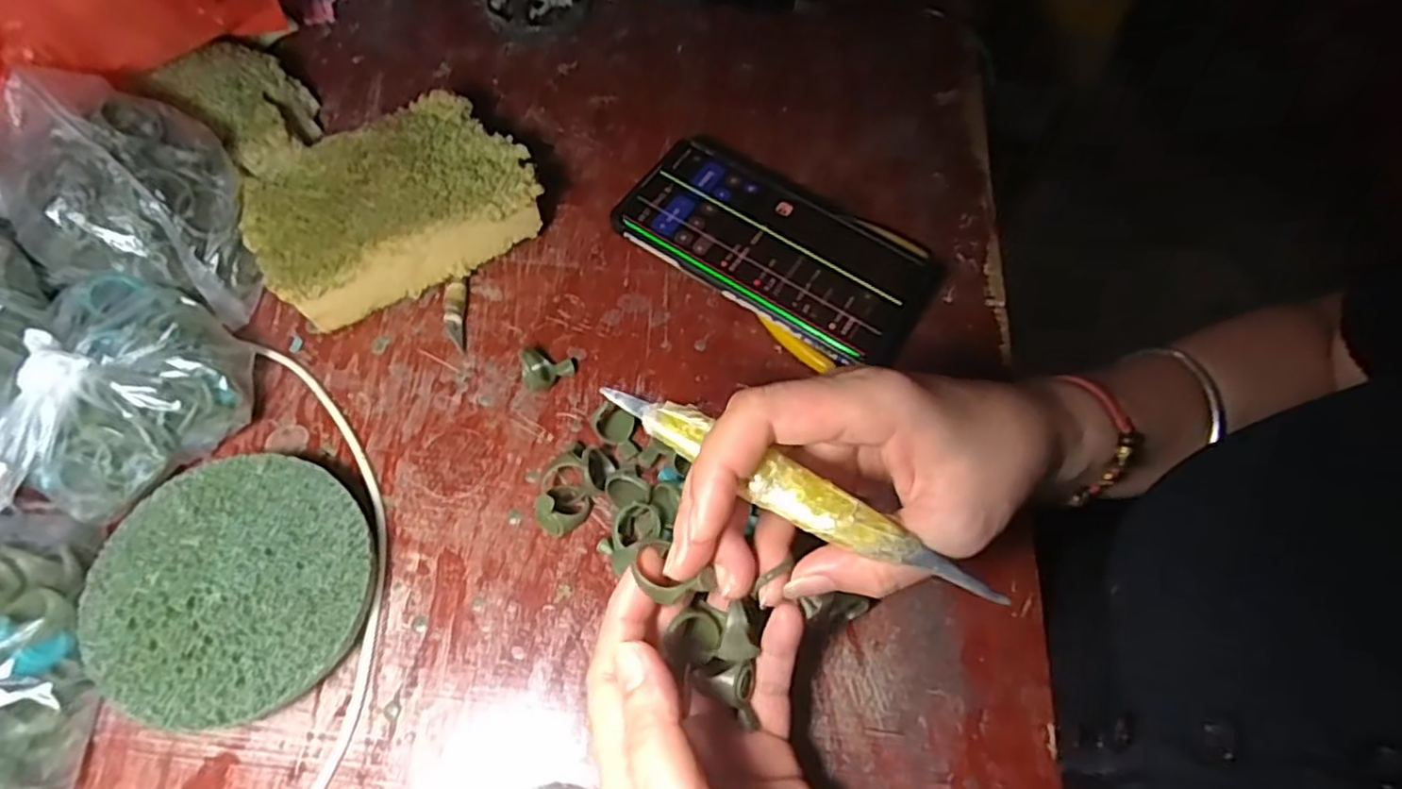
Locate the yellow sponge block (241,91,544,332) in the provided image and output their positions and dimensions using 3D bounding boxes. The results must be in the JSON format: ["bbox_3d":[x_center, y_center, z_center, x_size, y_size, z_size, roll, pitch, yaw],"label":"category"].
[{"bbox_3d":[-0.162,-0.099,0.383,0.141,0.048,0.097,-30,68,-16],"label":"yellow sponge block"}]

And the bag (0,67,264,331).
[{"bbox_3d":[-0.274,-0.097,0.345,0.089,0.082,0.091,0,63,-2],"label":"bag"}]

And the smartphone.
[{"bbox_3d":[0.042,-0.084,0.388,0.165,0.012,0.089,32,66,13],"label":"smartphone"}]

